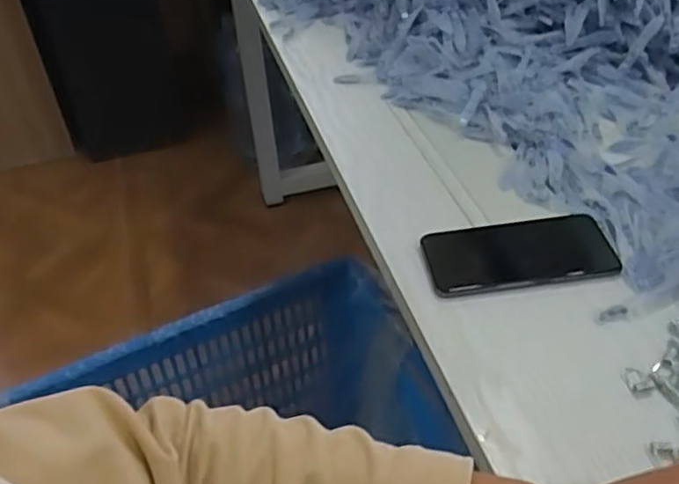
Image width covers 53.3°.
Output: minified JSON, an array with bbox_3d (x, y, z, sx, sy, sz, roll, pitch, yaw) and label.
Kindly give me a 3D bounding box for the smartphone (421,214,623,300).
[{"bbox_3d":[0.156,0.011,0.593,0.157,0.014,0.079,-7,41,-4],"label":"smartphone"}]

